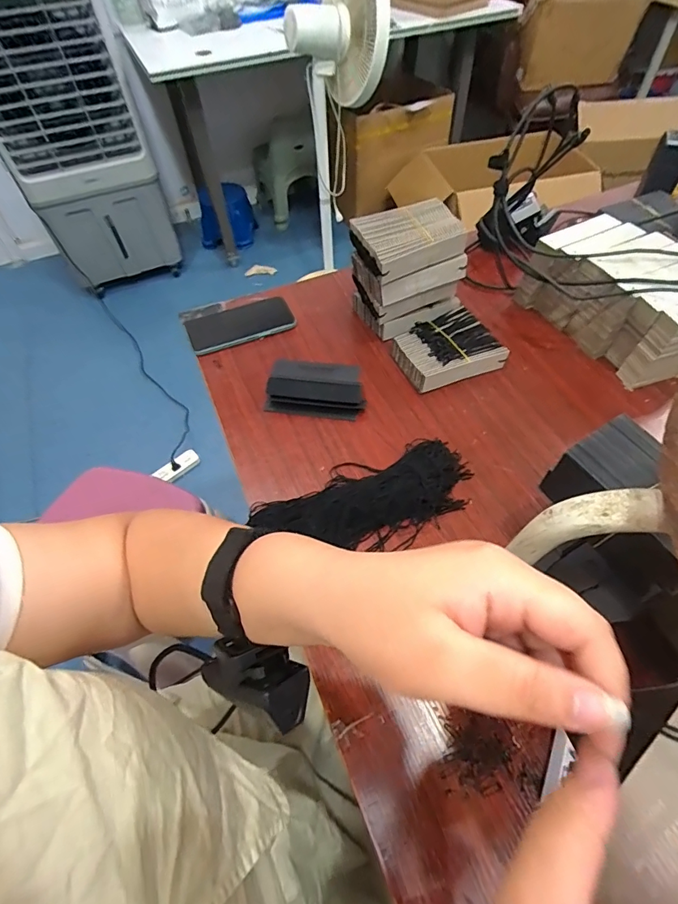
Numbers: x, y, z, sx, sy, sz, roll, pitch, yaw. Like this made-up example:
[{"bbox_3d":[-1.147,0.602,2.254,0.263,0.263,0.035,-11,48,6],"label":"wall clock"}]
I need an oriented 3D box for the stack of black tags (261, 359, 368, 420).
[{"bbox_3d":[-0.030,-0.095,0.603,0.132,0.022,0.099,6,55,7],"label":"stack of black tags"}]

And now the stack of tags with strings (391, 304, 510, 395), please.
[{"bbox_3d":[0.149,-0.149,0.623,0.135,0.037,0.112,-17,55,-9],"label":"stack of tags with strings"}]

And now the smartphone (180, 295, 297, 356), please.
[{"bbox_3d":[-0.150,-0.196,0.674,0.155,0.012,0.076,-21,56,-12],"label":"smartphone"}]

